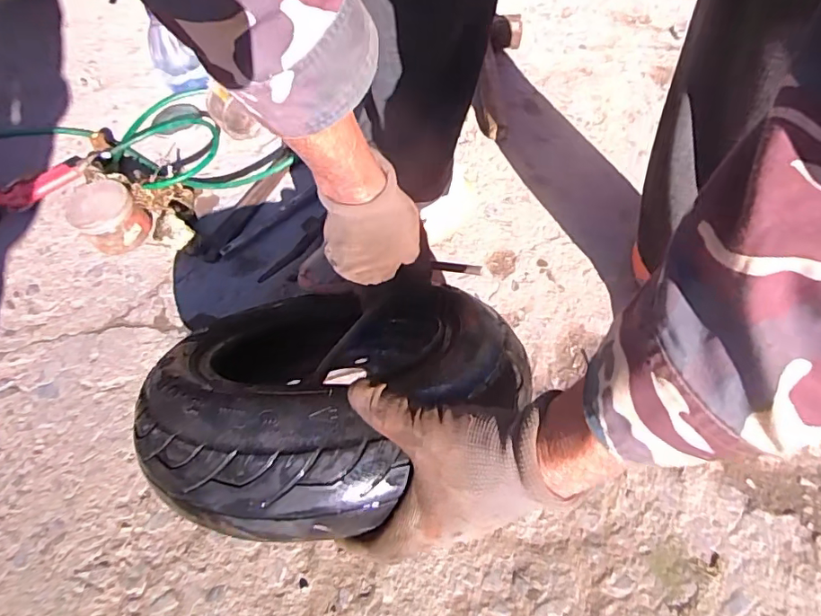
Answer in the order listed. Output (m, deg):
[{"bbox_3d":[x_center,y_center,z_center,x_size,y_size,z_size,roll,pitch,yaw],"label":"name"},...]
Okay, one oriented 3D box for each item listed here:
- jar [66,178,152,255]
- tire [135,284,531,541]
[{"bbox_3d":[-0.418,-0.125,0.708,0.083,0.070,0.080,-2,58,3],"label":"jar"},{"bbox_3d":[-0.063,0.057,0.428,0.280,0.074,0.281,7,25,31],"label":"tire"}]

